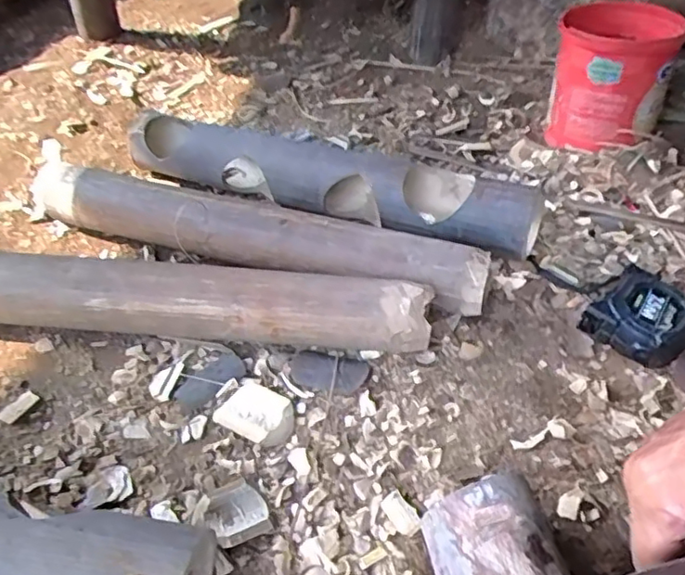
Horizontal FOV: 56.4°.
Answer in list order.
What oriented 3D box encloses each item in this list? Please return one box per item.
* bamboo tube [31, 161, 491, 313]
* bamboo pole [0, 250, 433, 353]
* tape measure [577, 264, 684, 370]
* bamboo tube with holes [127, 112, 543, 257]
[{"bbox_3d":[-0.110,-0.053,0.624,0.496,0.069,0.061,14,43,13],"label":"bamboo tube"},{"bbox_3d":[-0.163,0.015,0.546,0.462,0.067,0.047,4,42,2],"label":"bamboo pole"},{"bbox_3d":[0.266,0.027,0.566,0.083,0.042,0.077,28,48,26],"label":"tape measure"},{"bbox_3d":[-0.023,-0.124,0.694,0.457,0.086,0.079,21,45,20],"label":"bamboo tube with holes"}]

